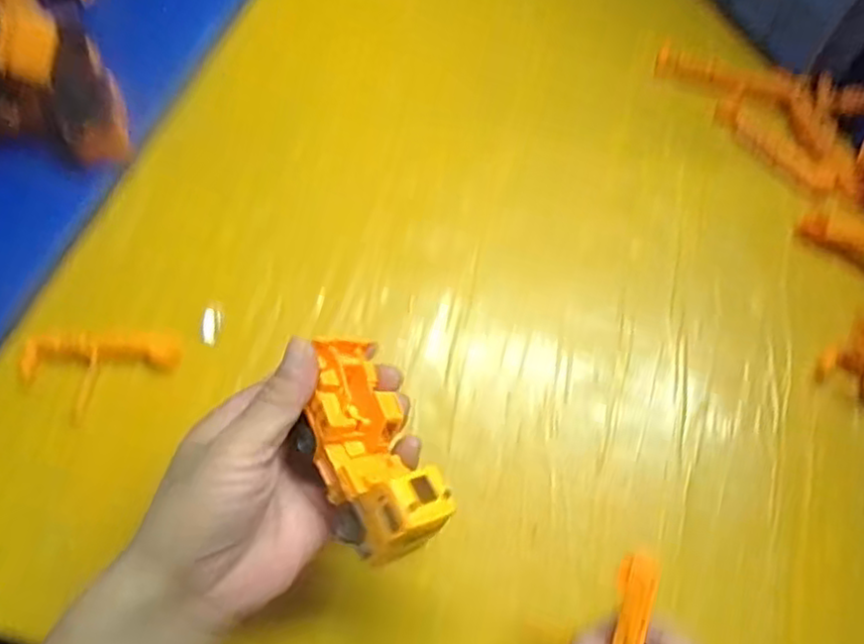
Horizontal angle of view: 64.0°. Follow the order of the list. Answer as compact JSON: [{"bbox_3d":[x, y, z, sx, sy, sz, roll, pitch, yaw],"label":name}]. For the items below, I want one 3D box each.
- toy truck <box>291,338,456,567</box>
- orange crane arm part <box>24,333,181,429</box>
[{"bbox_3d":[-0.031,0.059,0.322,0.050,0.034,0.100,-23,62,-8],"label":"toy truck"},{"bbox_3d":[-0.210,0.033,0.434,0.099,0.010,0.055,-2,67,0],"label":"orange crane arm part"}]

